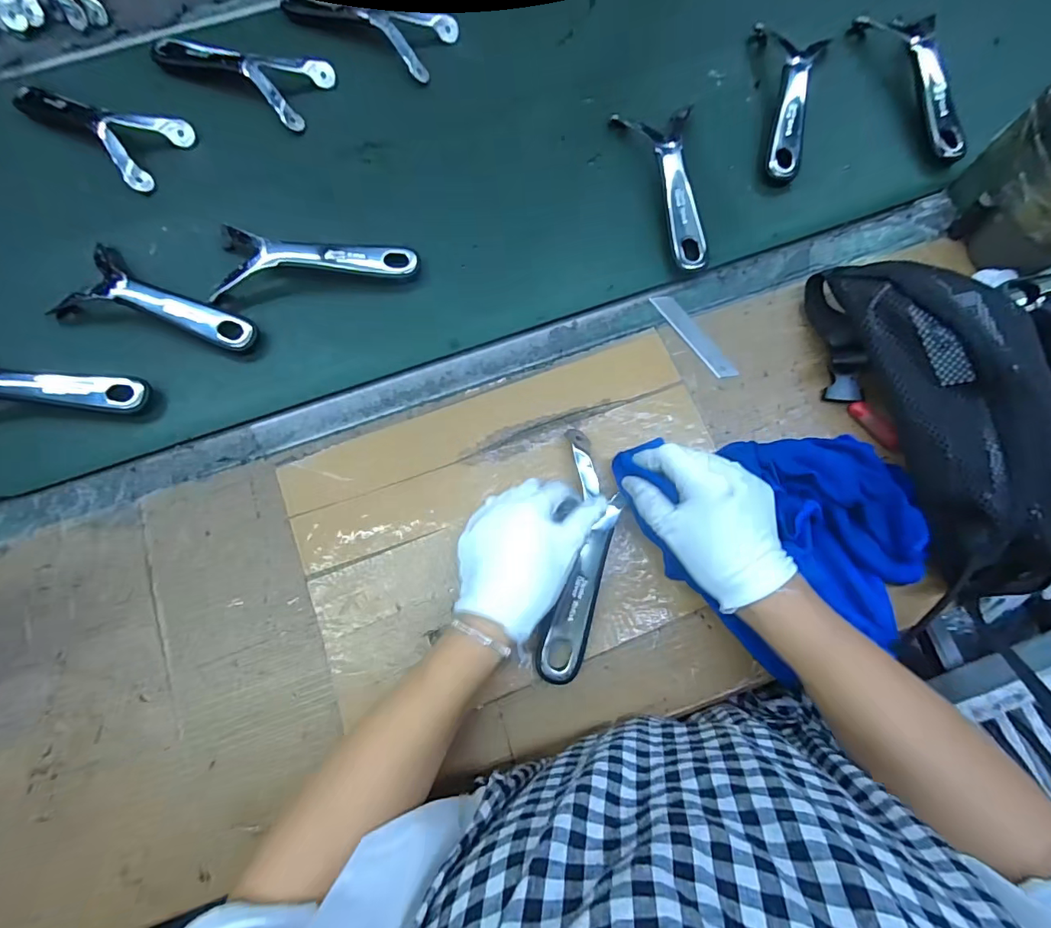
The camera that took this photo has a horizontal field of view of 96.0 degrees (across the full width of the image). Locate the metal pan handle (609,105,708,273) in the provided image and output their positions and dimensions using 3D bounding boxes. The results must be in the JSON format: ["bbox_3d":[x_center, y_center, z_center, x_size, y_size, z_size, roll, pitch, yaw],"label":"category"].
[{"bbox_3d":[0.131,-0.271,0.465,0.074,0.024,0.182,-2,76,1],"label":"metal pan handle"}]

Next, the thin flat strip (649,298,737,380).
[{"bbox_3d":[0.157,-0.120,0.440,0.020,0.004,0.102,-36,78,-7],"label":"thin flat strip"}]

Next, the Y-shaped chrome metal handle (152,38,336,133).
[{"bbox_3d":[-0.310,-0.428,0.512,0.194,0.024,0.089,23,78,7],"label":"Y-shaped chrome metal handle"}]

